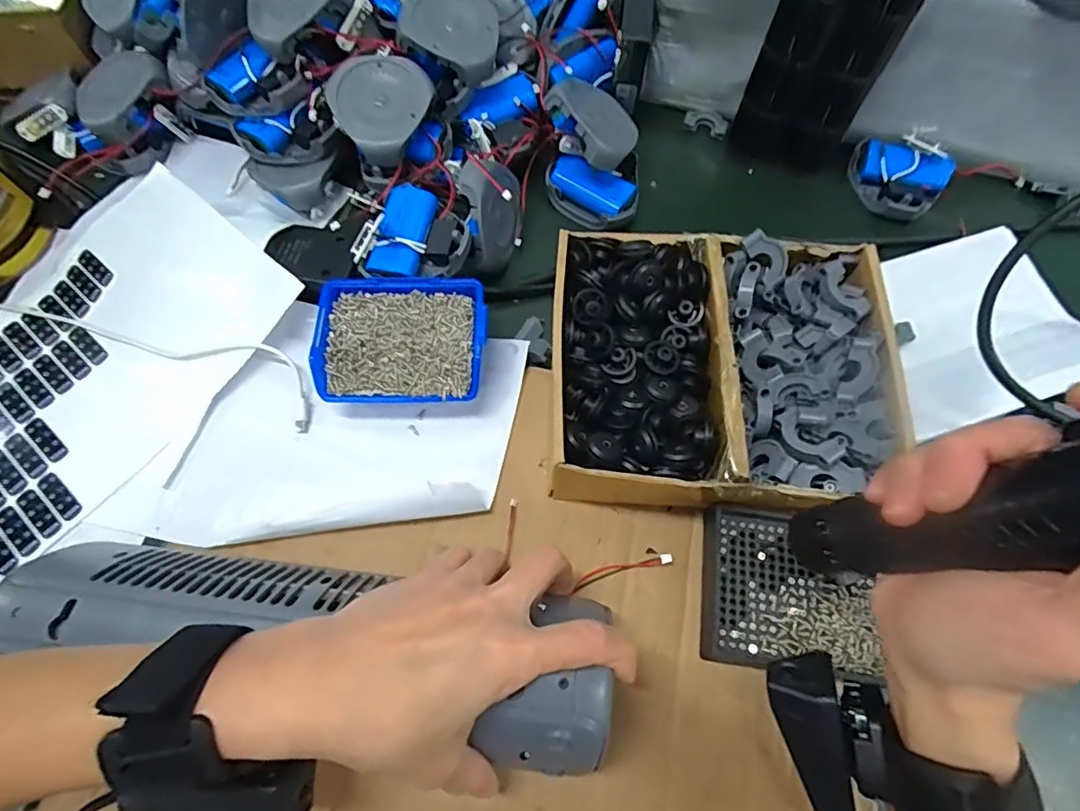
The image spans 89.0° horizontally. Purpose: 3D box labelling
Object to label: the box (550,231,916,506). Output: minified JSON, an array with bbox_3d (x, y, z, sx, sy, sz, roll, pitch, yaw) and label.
[{"bbox_3d":[0.110,-0.022,0.353,0.206,0.058,0.172,3,67,0],"label":"box"}]

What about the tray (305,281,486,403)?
[{"bbox_3d":[-0.091,-0.041,0.377,0.110,0.039,0.086,1,67,-1],"label":"tray"}]

